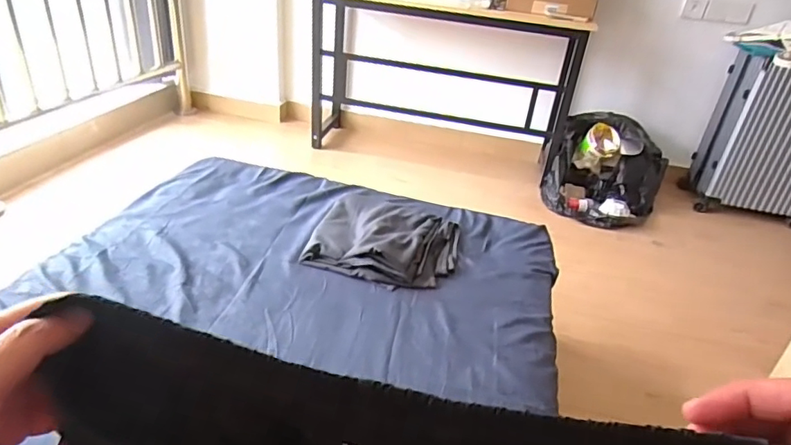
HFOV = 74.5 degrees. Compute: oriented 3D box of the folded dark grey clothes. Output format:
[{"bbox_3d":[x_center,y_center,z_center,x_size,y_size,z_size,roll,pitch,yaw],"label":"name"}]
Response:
[{"bbox_3d":[-0.023,0.029,1.171,0.318,0.062,0.291,5,31,-3],"label":"folded dark grey clothes"}]

